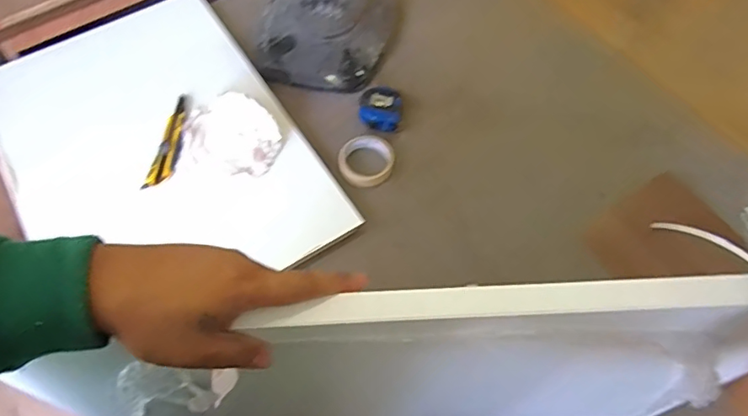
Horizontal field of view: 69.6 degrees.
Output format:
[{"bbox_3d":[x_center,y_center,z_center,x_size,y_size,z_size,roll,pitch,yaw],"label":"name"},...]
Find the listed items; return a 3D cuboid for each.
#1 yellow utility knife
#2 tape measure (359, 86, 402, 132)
[{"bbox_3d":[-0.336,-0.111,0.903,0.041,0.014,0.181,9,61,5],"label":"yellow utility knife"},{"bbox_3d":[0.013,-0.183,0.971,0.075,0.029,0.082,0,61,0],"label":"tape measure"}]

